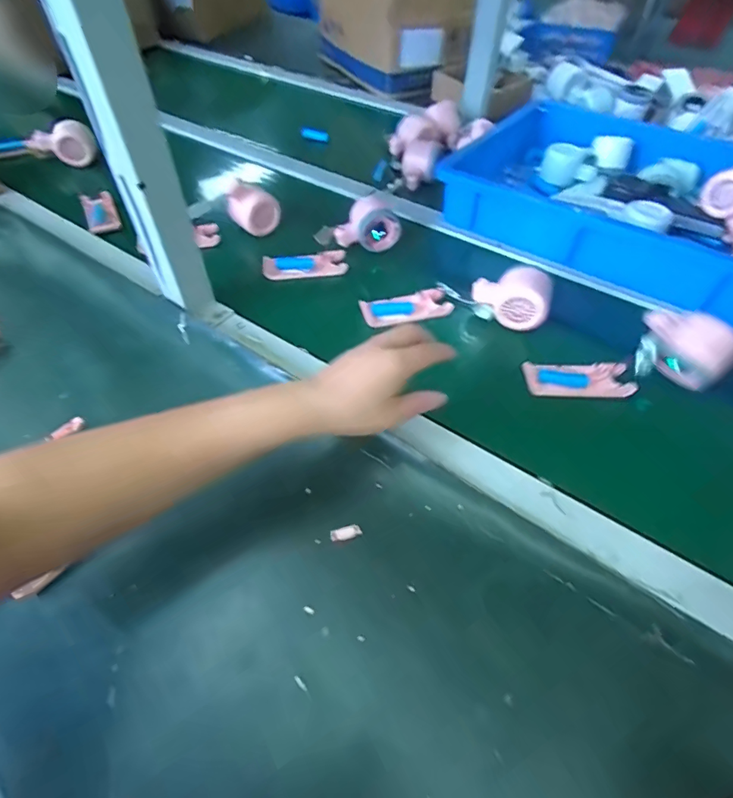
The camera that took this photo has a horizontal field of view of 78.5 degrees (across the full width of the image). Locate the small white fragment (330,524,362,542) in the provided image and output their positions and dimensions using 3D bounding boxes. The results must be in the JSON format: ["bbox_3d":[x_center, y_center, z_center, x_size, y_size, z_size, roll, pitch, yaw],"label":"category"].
[{"bbox_3d":[-0.017,0.109,0.365,0.025,0.004,0.010,-11,53,-9],"label":"small white fragment"}]

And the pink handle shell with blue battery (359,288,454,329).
[{"bbox_3d":[0.048,-0.109,0.538,0.106,0.020,0.037,-17,54,-13],"label":"pink handle shell with blue battery"}]

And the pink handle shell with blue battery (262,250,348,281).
[{"bbox_3d":[-0.082,-0.179,0.598,0.108,0.027,0.031,-7,52,-6],"label":"pink handle shell with blue battery"}]

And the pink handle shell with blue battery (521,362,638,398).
[{"bbox_3d":[0.220,-0.019,0.468,0.106,0.017,0.039,0,52,0],"label":"pink handle shell with blue battery"}]

